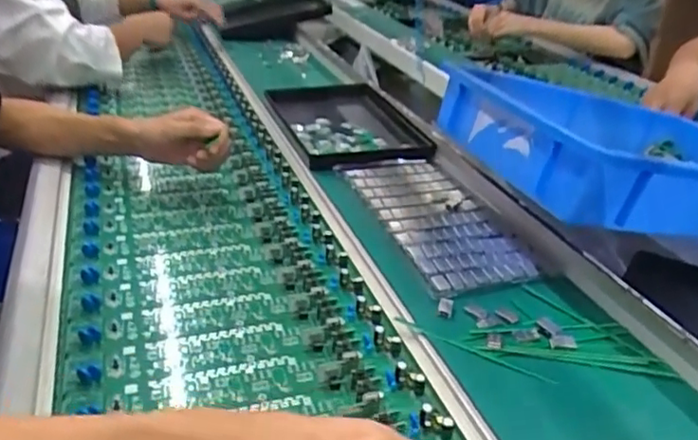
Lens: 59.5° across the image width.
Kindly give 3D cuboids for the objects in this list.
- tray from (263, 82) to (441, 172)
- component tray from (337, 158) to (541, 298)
[{"bbox_3d":[0.004,-0.167,1.001,0.207,0.031,0.351,-8,31,-15],"label":"tray"},{"bbox_3d":[0.100,-0.005,0.738,0.131,0.010,0.300,-8,31,-16],"label":"component tray"}]

